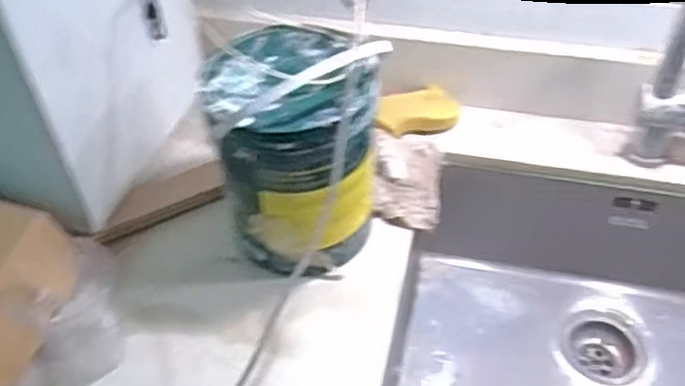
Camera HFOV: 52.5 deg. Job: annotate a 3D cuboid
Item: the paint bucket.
[{"bbox_3d":[-0.051,-0.049,0.733,0.170,0.246,0.179,17,49,17],"label":"paint bucket"}]

